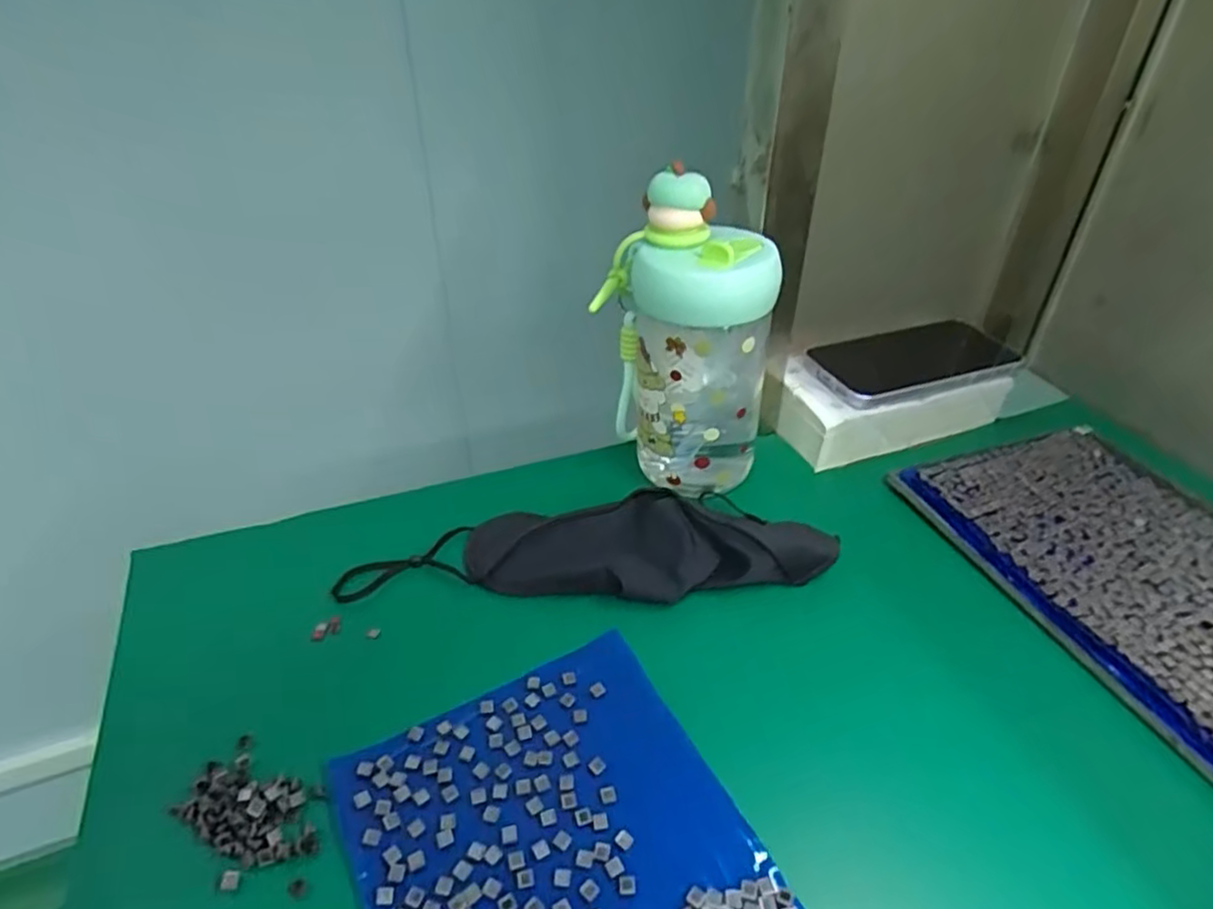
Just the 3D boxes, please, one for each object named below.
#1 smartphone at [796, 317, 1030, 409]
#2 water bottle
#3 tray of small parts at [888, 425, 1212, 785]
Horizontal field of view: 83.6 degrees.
[{"bbox_3d":[0.229,-0.071,0.514,0.155,0.014,0.075,-14,39,-16],"label":"smartphone"},{"bbox_3d":[0.048,-0.065,0.431,0.106,0.194,0.070,3,38,6],"label":"water bottle"},{"bbox_3d":[0.316,0.068,0.397,0.171,0.008,0.243,-14,40,-16],"label":"tray of small parts"}]

